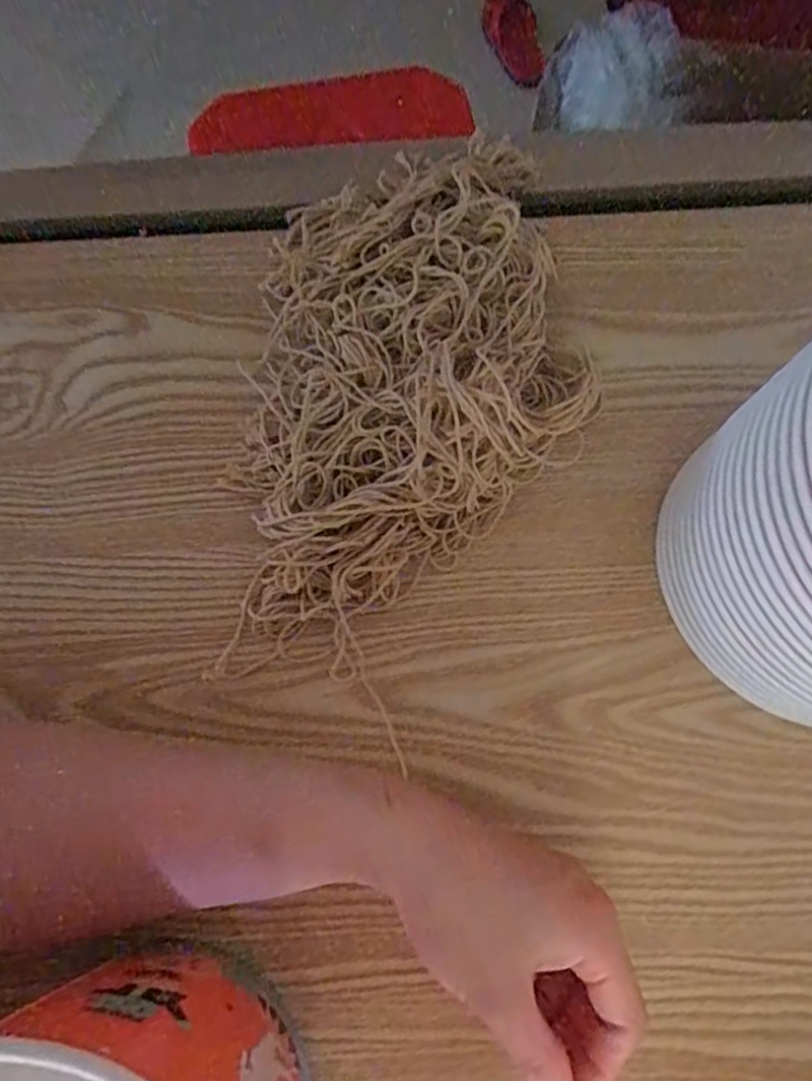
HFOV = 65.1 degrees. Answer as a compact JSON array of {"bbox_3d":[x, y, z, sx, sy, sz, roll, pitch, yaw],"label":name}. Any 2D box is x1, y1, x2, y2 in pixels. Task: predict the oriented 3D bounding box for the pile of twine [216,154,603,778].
[{"bbox_3d":[-0.003,-0.089,0.322,0.186,0.059,0.288,24,78,6],"label":"pile of twine"}]

